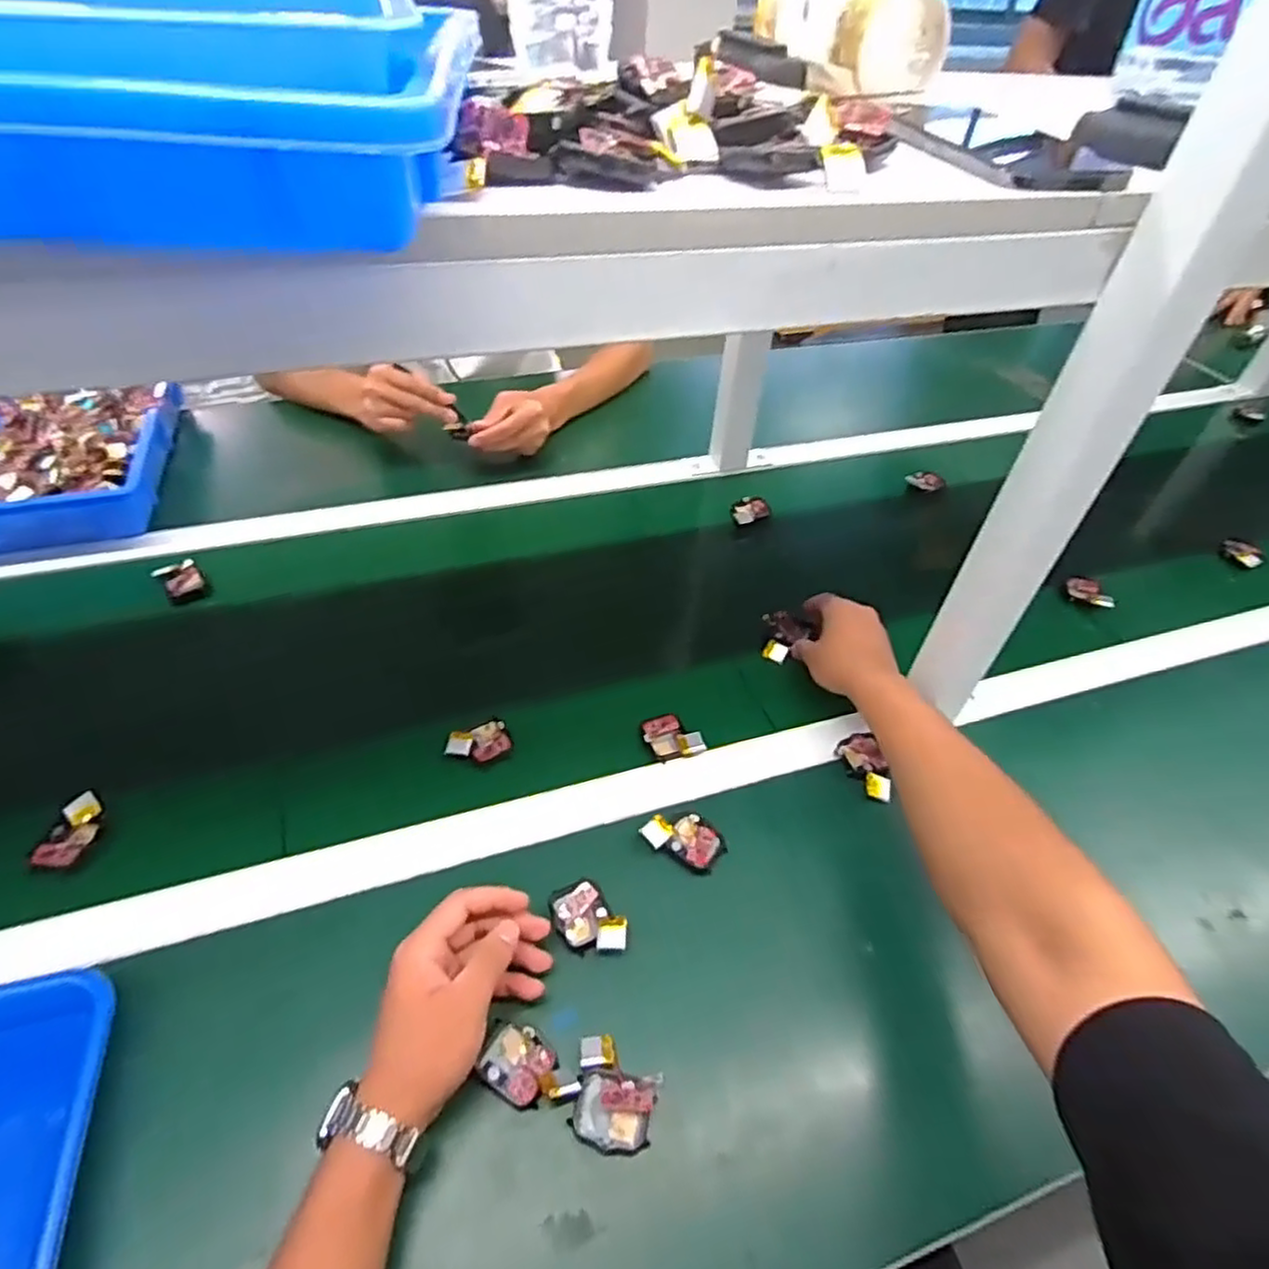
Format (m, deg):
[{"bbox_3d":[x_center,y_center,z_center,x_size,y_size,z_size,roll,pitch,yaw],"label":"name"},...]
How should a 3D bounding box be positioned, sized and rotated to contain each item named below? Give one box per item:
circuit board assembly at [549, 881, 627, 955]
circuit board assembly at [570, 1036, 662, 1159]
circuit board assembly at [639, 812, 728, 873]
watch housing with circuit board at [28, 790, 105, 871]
[{"bbox_3d":[-0.033,0.200,0.491,0.039,0.013,0.060,-27,53,-27],"label":"circuit board assembly"},{"bbox_3d":[-0.013,0.279,0.425,0.051,0.016,0.053,13,46,9],"label":"circuit board assembly"},{"bbox_3d":[0.040,0.157,0.538,0.057,0.010,0.044,33,52,26],"label":"circuit board assembly"},{"bbox_3d":[-0.419,0.145,0.519,0.032,0.014,0.058,4,45,0],"label":"watch housing with circuit board"}]

